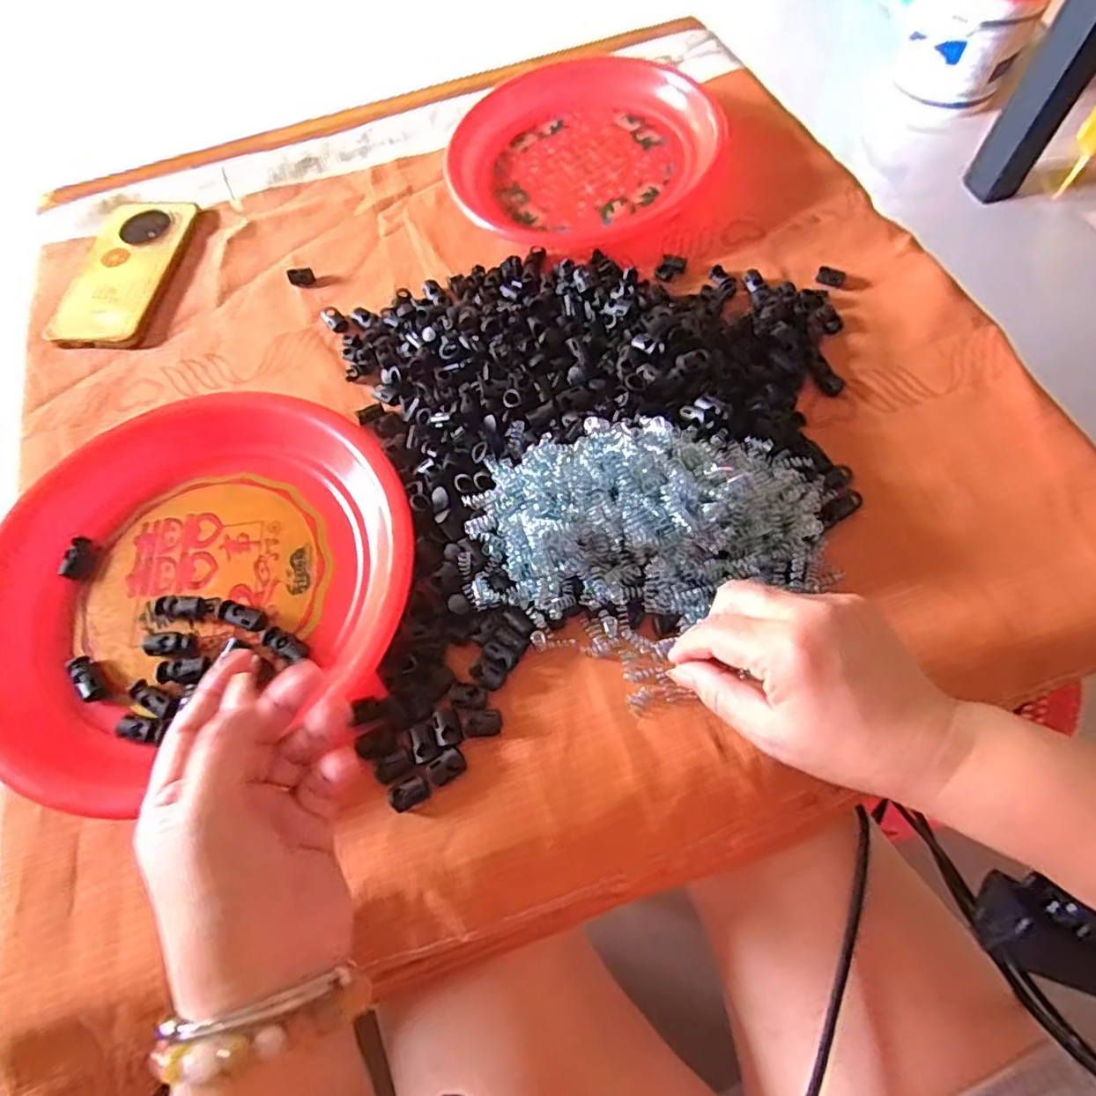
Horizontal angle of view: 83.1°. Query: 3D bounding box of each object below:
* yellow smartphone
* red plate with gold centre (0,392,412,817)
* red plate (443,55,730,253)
[{"bbox_3d":[-0.348,-0.228,0.509,0.075,0.011,0.158,3,64,3],"label":"yellow smartphone"},{"bbox_3d":[-0.214,0.012,0.373,0.253,0.028,0.229,-27,66,-11],"label":"red plate with gold centre"},{"bbox_3d":[0.025,-0.338,0.518,0.211,0.037,0.189,-29,66,-12],"label":"red plate"}]

